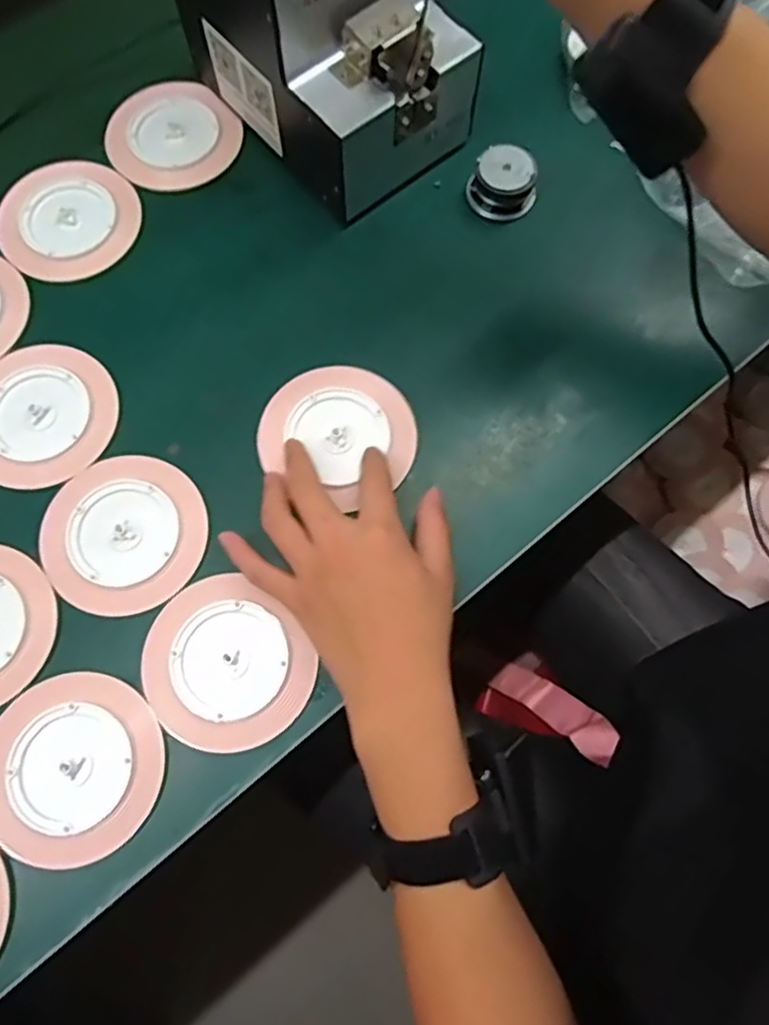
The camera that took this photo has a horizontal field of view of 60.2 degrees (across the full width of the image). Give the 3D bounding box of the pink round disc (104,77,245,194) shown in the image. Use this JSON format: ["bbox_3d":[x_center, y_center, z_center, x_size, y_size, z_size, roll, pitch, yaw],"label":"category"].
[{"bbox_3d":[-0.161,-0.286,0.502,0.093,0.005,0.096,0,72,0],"label":"pink round disc"}]

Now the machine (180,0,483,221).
[{"bbox_3d":[-0.038,-0.322,0.441,0.135,0.145,0.175,-40,76,-11],"label":"machine"}]

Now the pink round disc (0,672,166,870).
[{"bbox_3d":[-0.178,0.143,0.372,0.101,0.004,0.097,0,72,0],"label":"pink round disc"}]

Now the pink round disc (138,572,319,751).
[{"bbox_3d":[-0.094,0.090,0.391,0.098,0.006,0.089,35,76,11],"label":"pink round disc"}]

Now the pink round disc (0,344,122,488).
[{"bbox_3d":[-0.228,-0.066,0.435,0.096,0.004,0.097,0,72,0],"label":"pink round disc"}]

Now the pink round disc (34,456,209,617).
[{"bbox_3d":[-0.163,0.013,0.413,0.101,0.004,0.096,0,72,0],"label":"pink round disc"}]

